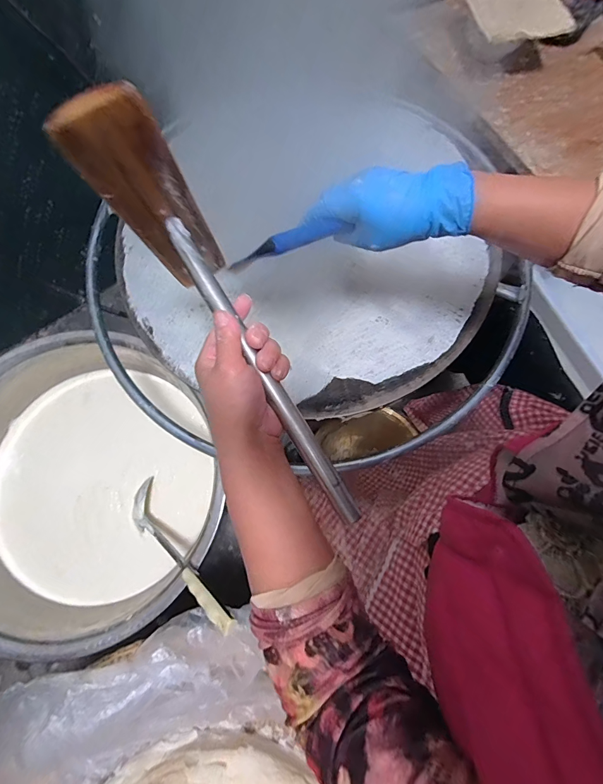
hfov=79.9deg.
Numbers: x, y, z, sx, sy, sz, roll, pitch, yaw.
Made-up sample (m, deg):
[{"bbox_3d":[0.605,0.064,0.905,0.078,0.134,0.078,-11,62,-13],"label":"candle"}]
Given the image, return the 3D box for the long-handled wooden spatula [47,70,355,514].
[{"bbox_3d":[-0.045,-0.037,0.283,0.057,0.142,0.306,-34,96,-8],"label":"long-handled wooden spatula"}]

